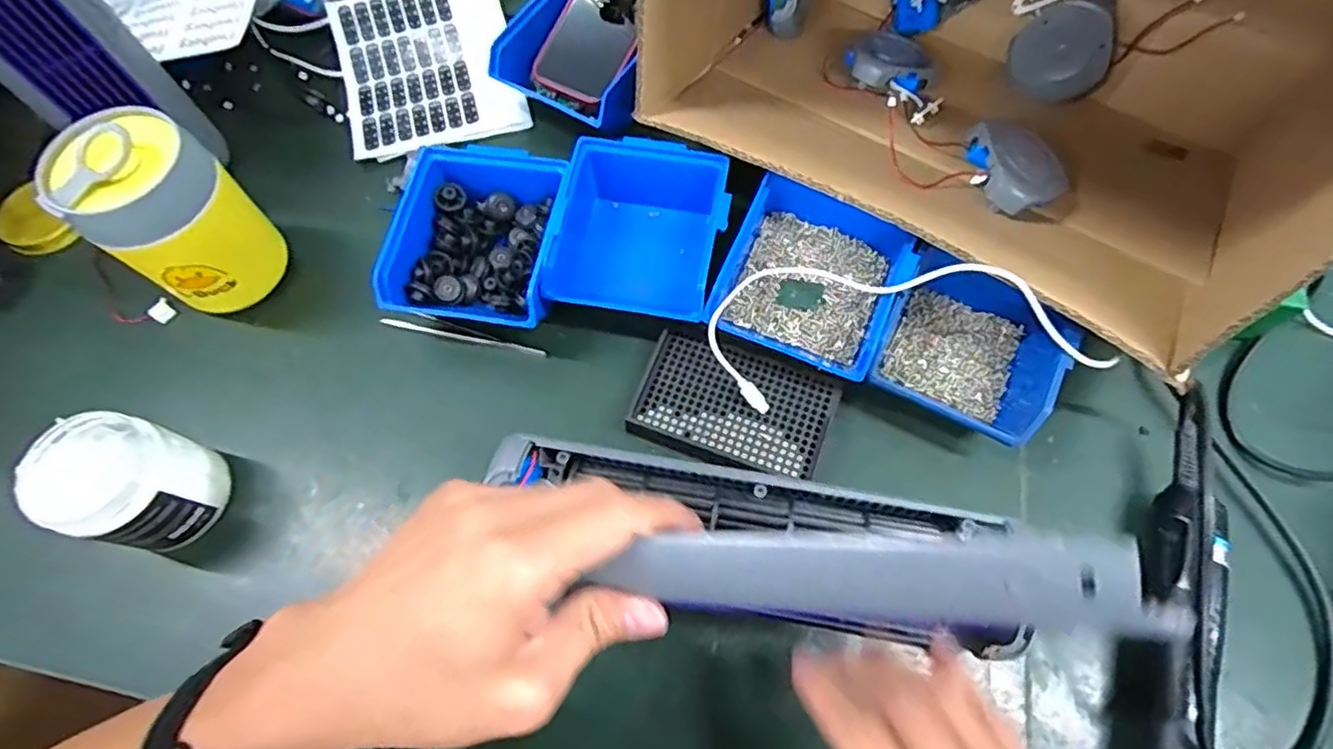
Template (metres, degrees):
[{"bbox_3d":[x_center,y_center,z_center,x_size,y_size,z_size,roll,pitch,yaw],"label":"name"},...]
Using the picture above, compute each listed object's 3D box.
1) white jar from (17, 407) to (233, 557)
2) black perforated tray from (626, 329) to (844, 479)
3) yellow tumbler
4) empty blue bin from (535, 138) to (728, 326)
[{"bbox_3d":[-0.338,0.069,0.407,0.071,0.079,0.071,0,67,1],"label":"white jar"},{"bbox_3d":[0.048,0.024,0.454,0.132,0.027,0.086,20,69,9],"label":"black perforated tray"},{"bbox_3d":[-0.350,-0.109,0.463,0.086,0.137,0.091,33,72,14],"label":"yellow tumbler"},{"bbox_3d":[-0.020,-0.102,0.490,0.127,0.071,0.136,8,67,5],"label":"empty blue bin"}]

